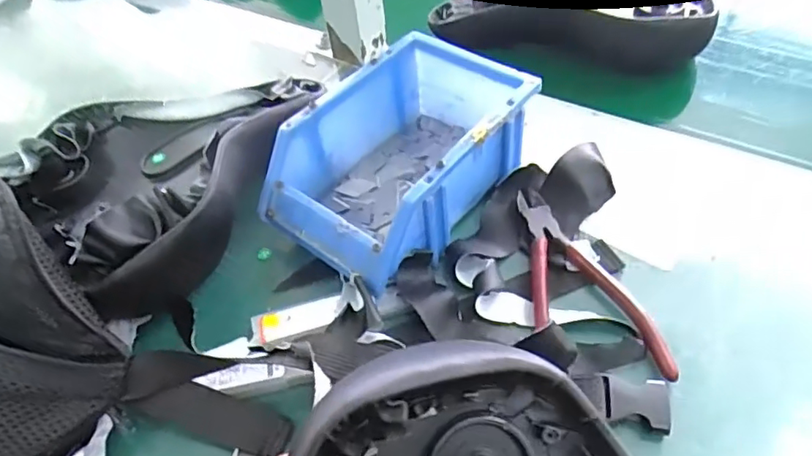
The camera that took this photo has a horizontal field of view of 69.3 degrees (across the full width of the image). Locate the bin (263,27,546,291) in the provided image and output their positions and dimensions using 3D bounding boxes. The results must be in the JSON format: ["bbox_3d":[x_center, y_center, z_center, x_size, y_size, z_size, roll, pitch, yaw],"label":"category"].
[{"bbox_3d":[-0.003,-0.049,0.416,0.119,0.072,0.178,31,60,28],"label":"bin"}]

